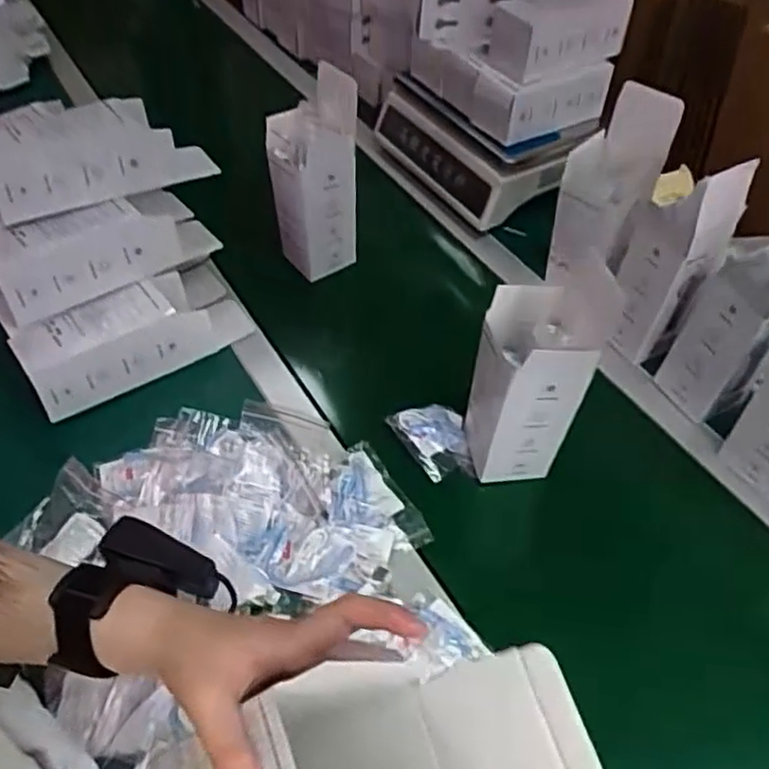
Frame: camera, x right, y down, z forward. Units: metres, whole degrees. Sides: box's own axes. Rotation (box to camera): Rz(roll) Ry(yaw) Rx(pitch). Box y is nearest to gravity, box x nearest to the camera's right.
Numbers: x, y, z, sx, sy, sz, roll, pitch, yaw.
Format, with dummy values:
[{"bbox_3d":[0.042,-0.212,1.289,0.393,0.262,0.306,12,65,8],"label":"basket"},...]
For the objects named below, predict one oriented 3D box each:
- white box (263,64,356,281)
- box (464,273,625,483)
[{"bbox_3d":[-0.085,-0.250,0.826,0.090,0.227,0.086,-27,57,-21],"label":"white box"},{"bbox_3d":[0.135,-0.003,0.635,0.099,0.214,0.090,8,52,6],"label":"box"}]

